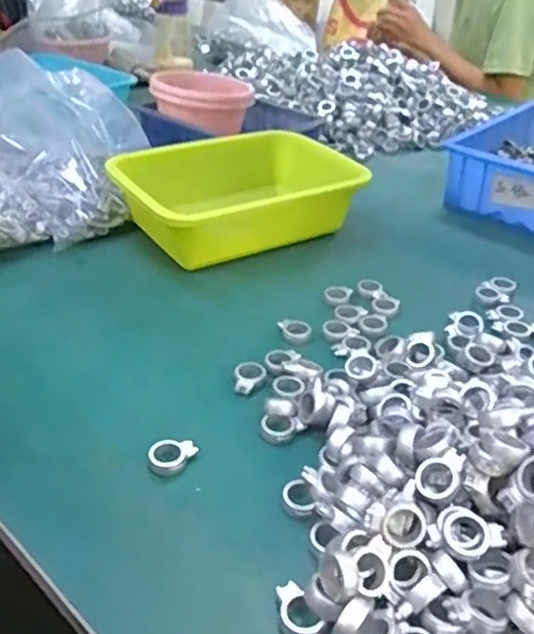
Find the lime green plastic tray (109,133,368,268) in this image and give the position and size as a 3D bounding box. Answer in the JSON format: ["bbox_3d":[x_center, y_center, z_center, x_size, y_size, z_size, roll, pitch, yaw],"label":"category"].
[{"bbox_3d":[-0.035,-0.145,0.761,0.268,0.071,0.190,-13,36,-22],"label":"lime green plastic tray"}]

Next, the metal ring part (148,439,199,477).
[{"bbox_3d":[-0.065,0.098,0.452,0.034,0.012,0.024,-6,34,-12],"label":"metal ring part"}]

